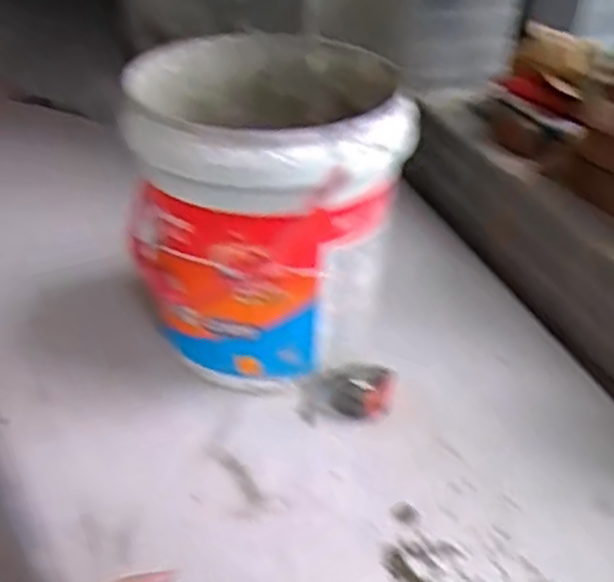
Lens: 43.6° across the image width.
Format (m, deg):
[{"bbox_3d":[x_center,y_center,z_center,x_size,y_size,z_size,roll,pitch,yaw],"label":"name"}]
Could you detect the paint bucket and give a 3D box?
[{"bbox_3d":[-0.045,-0.100,0.909,0.302,0.332,0.294,2,35,-1],"label":"paint bucket"}]

